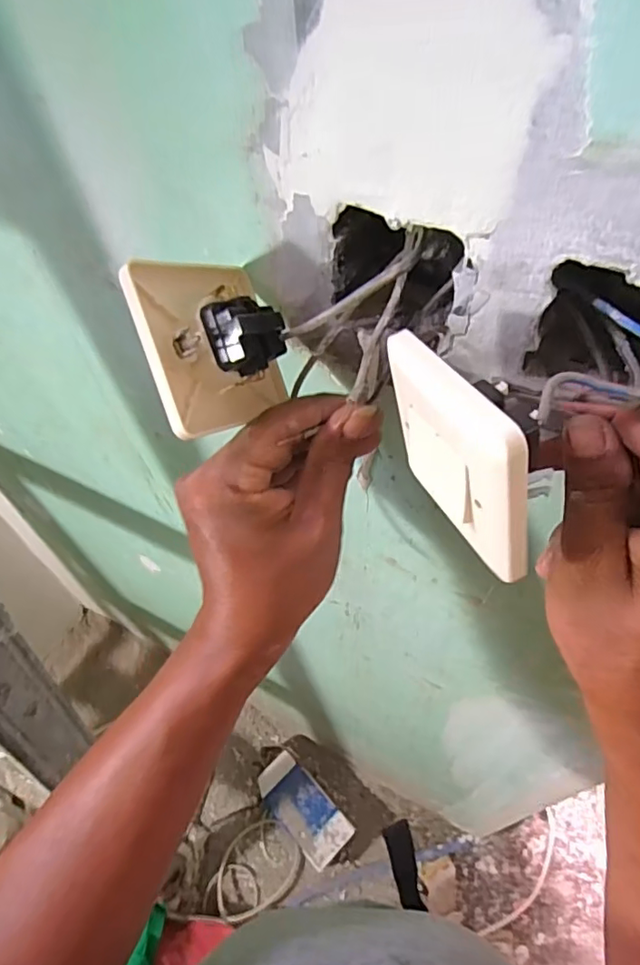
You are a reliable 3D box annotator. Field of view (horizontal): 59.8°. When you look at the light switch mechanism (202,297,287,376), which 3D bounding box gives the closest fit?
[{"bbox_3d":[-0.034,-0.067,0.255,0.020,0.033,0.032,8,16,32],"label":"light switch mechanism"}]

